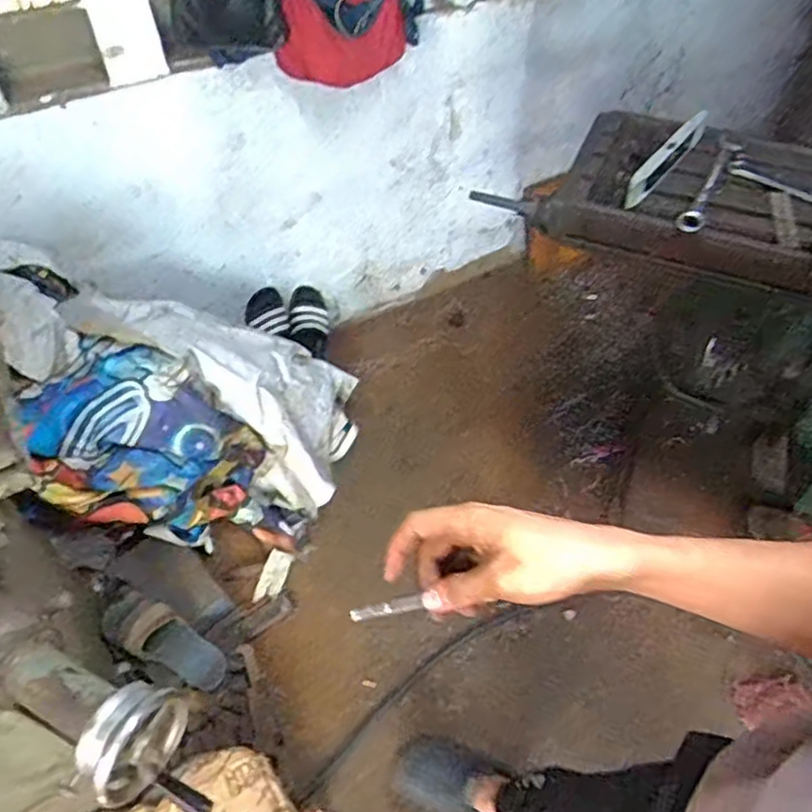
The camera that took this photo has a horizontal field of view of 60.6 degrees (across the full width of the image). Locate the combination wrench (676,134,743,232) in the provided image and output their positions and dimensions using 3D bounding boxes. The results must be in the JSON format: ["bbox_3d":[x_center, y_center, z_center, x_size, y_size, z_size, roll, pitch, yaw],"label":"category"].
[{"bbox_3d":[0.450,-0.333,1.020,0.034,0.020,0.265,24,56,19],"label":"combination wrench"}]

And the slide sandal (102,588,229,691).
[{"bbox_3d":[-0.510,0.493,1.477,0.287,0.082,0.124,30,57,6],"label":"slide sandal"}]

